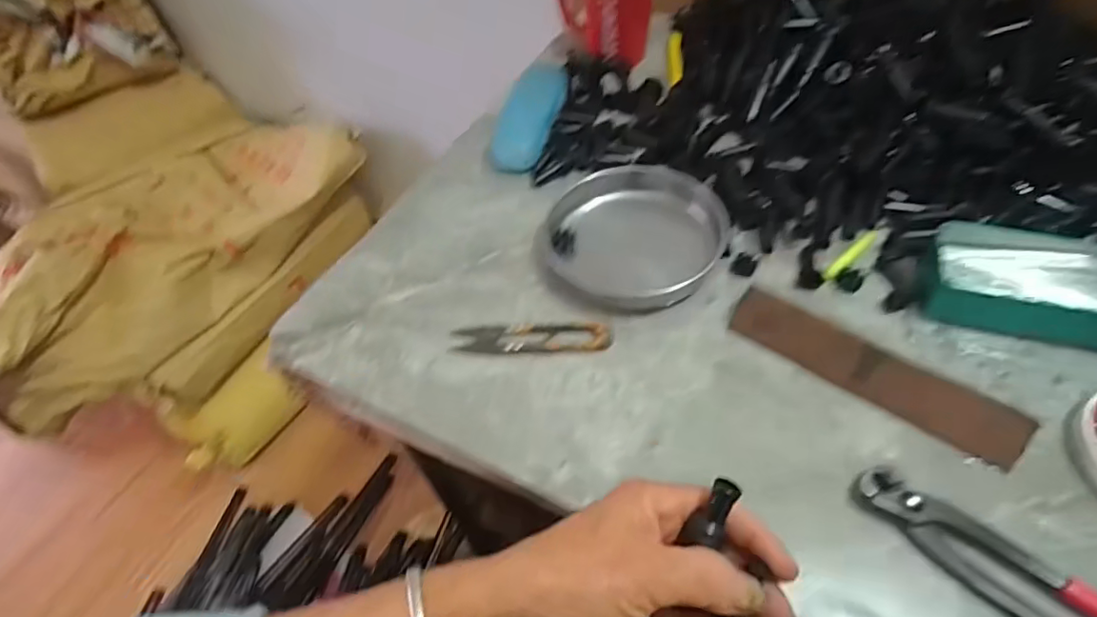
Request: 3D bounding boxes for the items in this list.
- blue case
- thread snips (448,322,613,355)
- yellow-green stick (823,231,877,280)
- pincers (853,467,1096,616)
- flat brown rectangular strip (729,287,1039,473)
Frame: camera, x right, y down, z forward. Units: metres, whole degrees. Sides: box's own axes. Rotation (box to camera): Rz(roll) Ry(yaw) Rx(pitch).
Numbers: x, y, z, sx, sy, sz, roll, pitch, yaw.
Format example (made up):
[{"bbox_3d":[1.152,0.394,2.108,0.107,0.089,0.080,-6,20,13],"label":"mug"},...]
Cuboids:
[{"bbox_3d":[-0.015,-0.197,0.570,0.052,0.029,0.158,10,54,12],"label":"blue case"},{"bbox_3d":[-0.012,0.020,0.412,0.114,0.009,0.026,-1,52,4],"label":"thread snips"},{"bbox_3d":[0.234,-0.042,0.437,0.069,0.007,0.010,-37,58,-22],"label":"yellow-green stick"},{"bbox_3d":[0.254,0.148,0.283,0.197,0.016,0.036,33,61,26],"label":"pincers"},{"bbox_3d":[0.205,0.039,0.366,0.177,0.030,0.024,32,61,26],"label":"flat brown rectangular strip"}]

